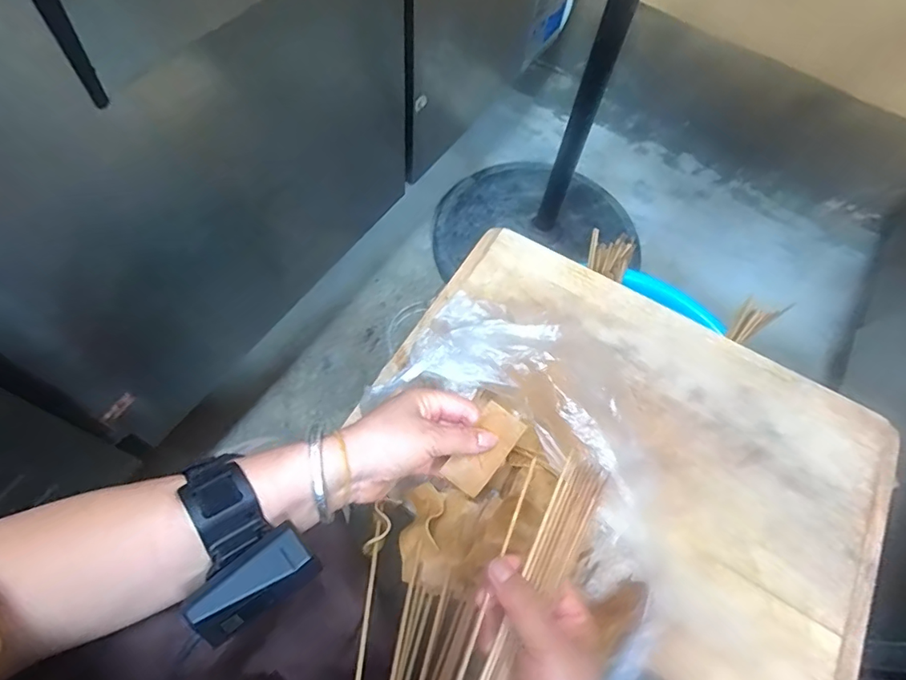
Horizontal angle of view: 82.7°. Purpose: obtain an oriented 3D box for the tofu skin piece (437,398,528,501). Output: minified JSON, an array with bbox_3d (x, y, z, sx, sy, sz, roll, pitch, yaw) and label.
[{"bbox_3d":[0.024,0.086,0.398,0.034,0.007,0.070,35,92,14],"label":"tofu skin piece"}]

